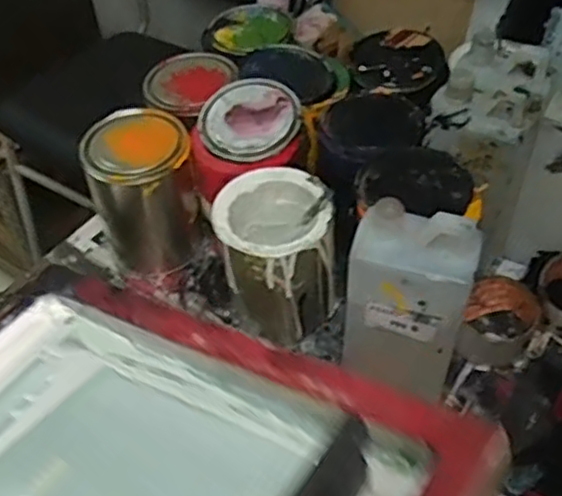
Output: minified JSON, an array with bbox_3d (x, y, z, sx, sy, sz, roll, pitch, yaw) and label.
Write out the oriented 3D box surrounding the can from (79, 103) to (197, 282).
[{"bbox_3d":[-0.146,-0.057,0.748,0.105,0.146,0.104,-1,48,1],"label":"can"}]

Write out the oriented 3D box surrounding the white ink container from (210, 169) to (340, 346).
[{"bbox_3d":[-0.004,0.007,0.692,0.113,0.148,0.120,-4,47,-2],"label":"white ink container"}]

